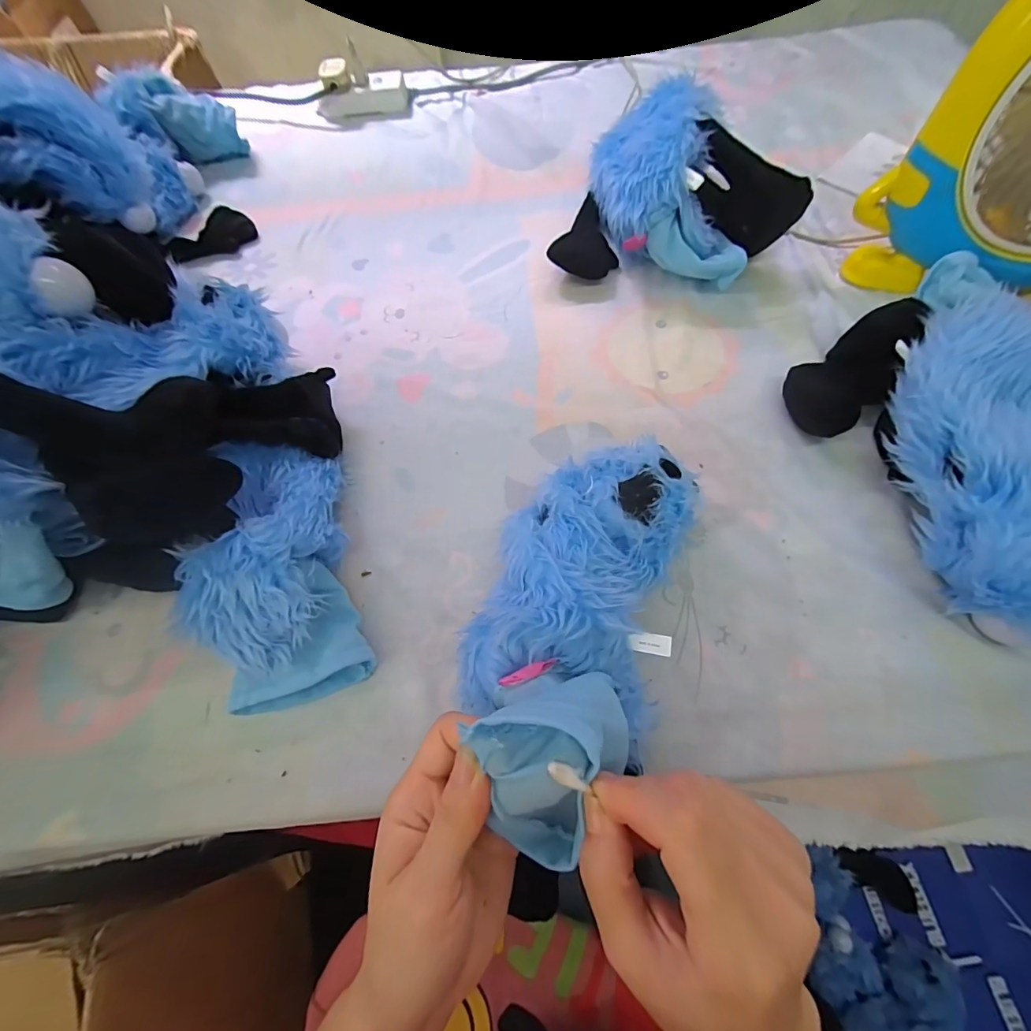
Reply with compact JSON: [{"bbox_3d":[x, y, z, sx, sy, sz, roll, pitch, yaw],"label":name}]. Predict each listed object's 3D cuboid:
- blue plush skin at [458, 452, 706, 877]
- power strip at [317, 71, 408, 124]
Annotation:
[{"bbox_3d":[0.038,0.043,0.249,0.103,0.068,0.233,18,50,12],"label":"blue plush skin"},{"bbox_3d":[-0.222,-0.601,0.633,0.129,0.032,0.041,-7,64,0],"label":"power strip"}]

